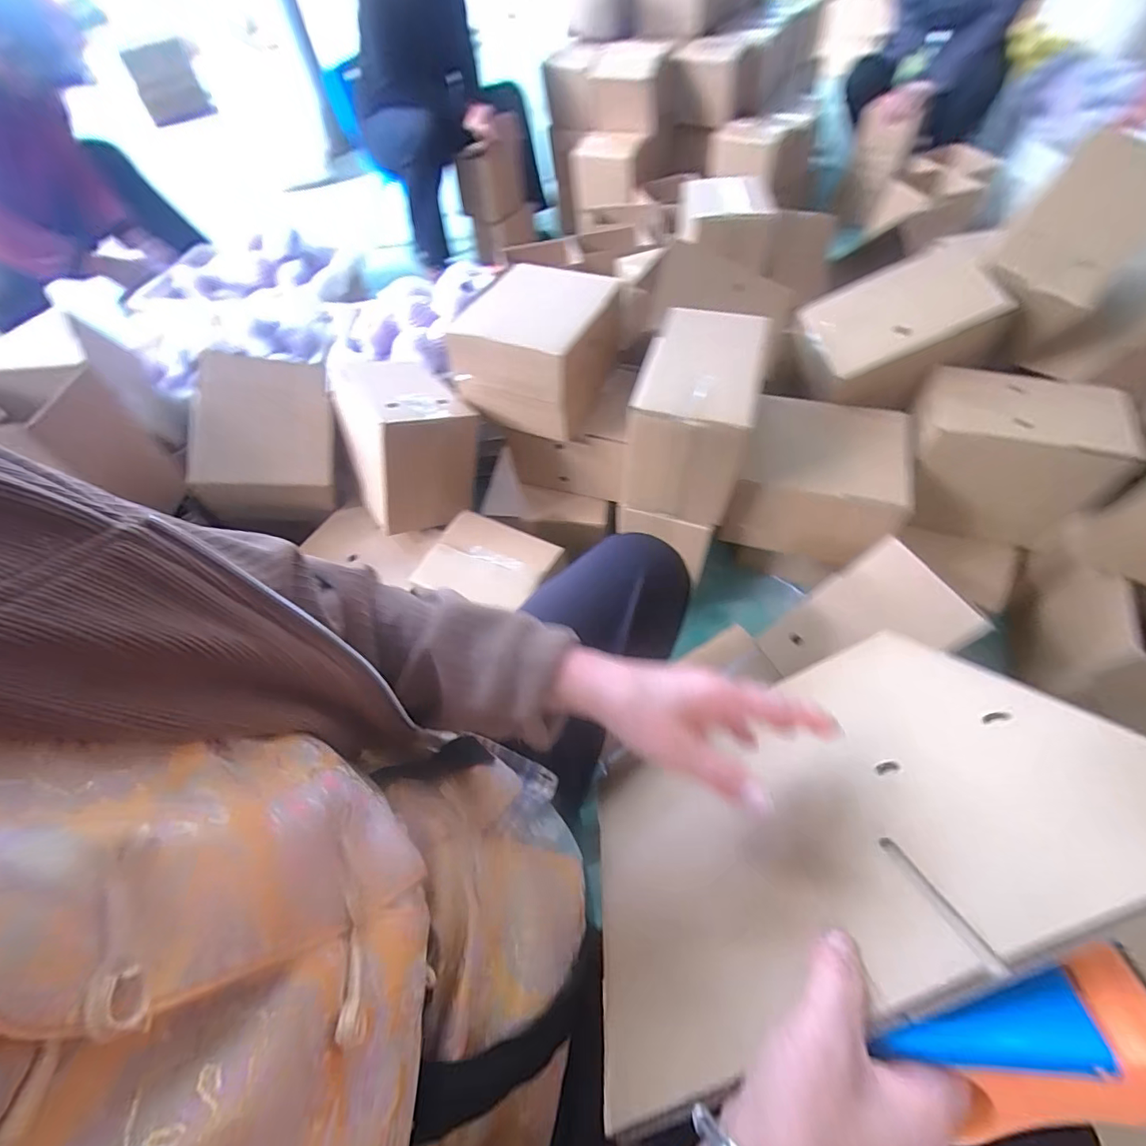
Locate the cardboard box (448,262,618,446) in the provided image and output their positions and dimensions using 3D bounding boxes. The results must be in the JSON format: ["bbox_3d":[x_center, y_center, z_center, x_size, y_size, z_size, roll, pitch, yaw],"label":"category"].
[{"bbox_3d":[-0.047,-0.379,0.850,0.215,0.167,0.252,18,59,16],"label":"cardboard box"}]

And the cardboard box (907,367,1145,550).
[{"bbox_3d":[0.678,-0.184,0.806,0.267,0.196,0.179,16,58,15],"label":"cardboard box"}]

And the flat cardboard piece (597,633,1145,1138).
[{"bbox_3d":[0.172,0.167,0.368,0.344,0.304,0.010,-28,97,5],"label":"flat cardboard piece"}]

